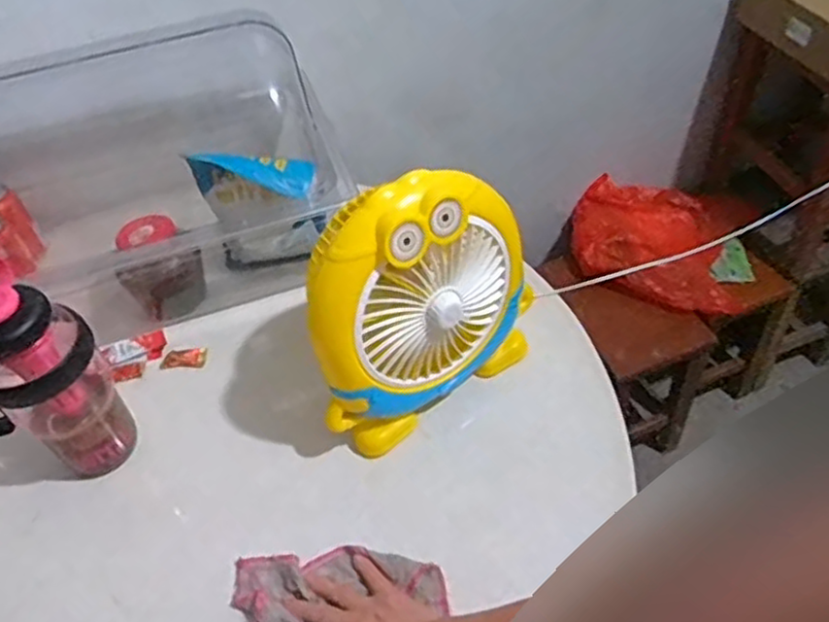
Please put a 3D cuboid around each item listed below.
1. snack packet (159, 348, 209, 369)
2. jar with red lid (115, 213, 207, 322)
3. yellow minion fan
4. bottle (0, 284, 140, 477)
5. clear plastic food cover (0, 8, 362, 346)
[{"bbox_3d":[-0.287,0.059,0.861,0.057,0.005,0.028,-1,47,5],"label":"snack packet"},{"bbox_3d":[-0.321,-0.050,0.885,0.078,0.120,0.085,-3,47,3],"label":"jar with red lid"},{"bbox_3d":[0.005,-0.009,0.714,0.251,0.273,0.110,-25,49,-17],"label":"yellow minion fan"},{"bbox_3d":[-0.389,0.056,0.679,0.130,0.266,0.096,5,47,10],"label":"bottle"},{"bbox_3d":[-0.388,-0.179,0.925,0.526,0.245,0.355,-17,47,-10],"label":"clear plastic food cover"}]

